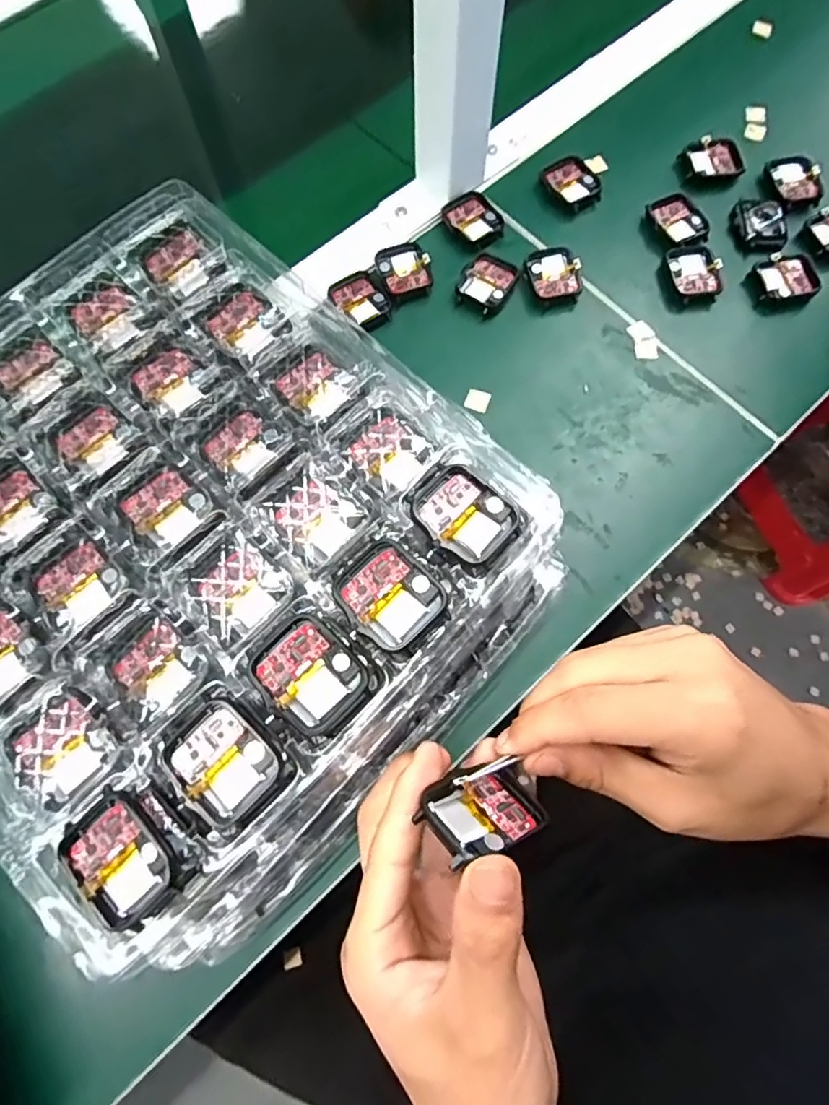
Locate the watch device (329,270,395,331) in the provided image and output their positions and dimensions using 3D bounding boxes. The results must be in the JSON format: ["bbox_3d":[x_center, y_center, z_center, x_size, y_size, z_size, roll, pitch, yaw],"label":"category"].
[{"bbox_3d":[-0.039,-0.183,0.417,0.034,0.011,0.043,-31,75,-9],"label":"watch device"}]

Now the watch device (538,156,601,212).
[{"bbox_3d":[0.125,-0.289,0.449,0.036,0.014,0.045,-39,77,-11],"label":"watch device"}]

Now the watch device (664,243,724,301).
[{"bbox_3d":[0.210,-0.211,0.427,0.034,0.012,0.044,-13,73,-4],"label":"watch device"}]

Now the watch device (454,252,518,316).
[{"bbox_3d":[0.053,-0.199,0.421,0.036,0.011,0.044,30,75,9],"label":"watch device"}]

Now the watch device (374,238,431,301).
[{"bbox_3d":[-0.007,-0.209,0.424,0.036,0.011,0.044,-21,74,-6],"label":"watch device"}]

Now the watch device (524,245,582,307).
[{"bbox_3d":[0.104,-0.204,0.421,0.037,0.013,0.044,-18,73,-5],"label":"watch device"}]

